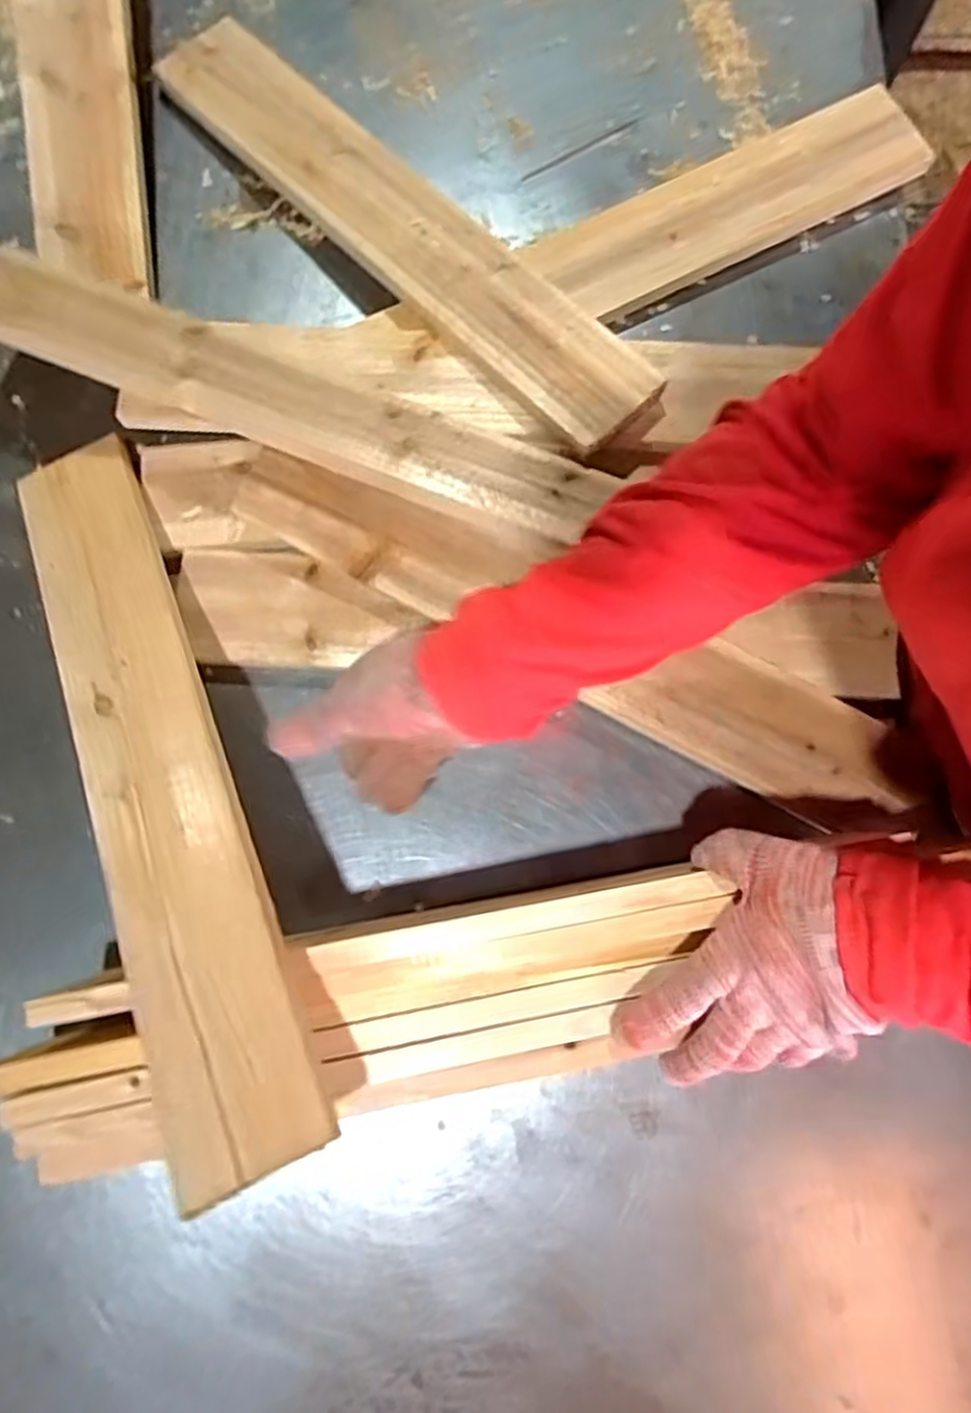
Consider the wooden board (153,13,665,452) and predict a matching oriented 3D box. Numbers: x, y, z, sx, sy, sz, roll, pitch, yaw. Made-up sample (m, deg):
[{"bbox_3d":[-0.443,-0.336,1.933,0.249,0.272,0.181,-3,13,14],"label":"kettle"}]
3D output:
[{"bbox_3d":[-0.066,-0.368,0.543,0.086,0.016,0.478,-42,77,-13],"label":"wooden board"}]

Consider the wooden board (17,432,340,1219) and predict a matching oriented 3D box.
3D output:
[{"bbox_3d":[-0.199,0.023,0.428,0.082,0.018,0.464,-25,67,-5],"label":"wooden board"}]

